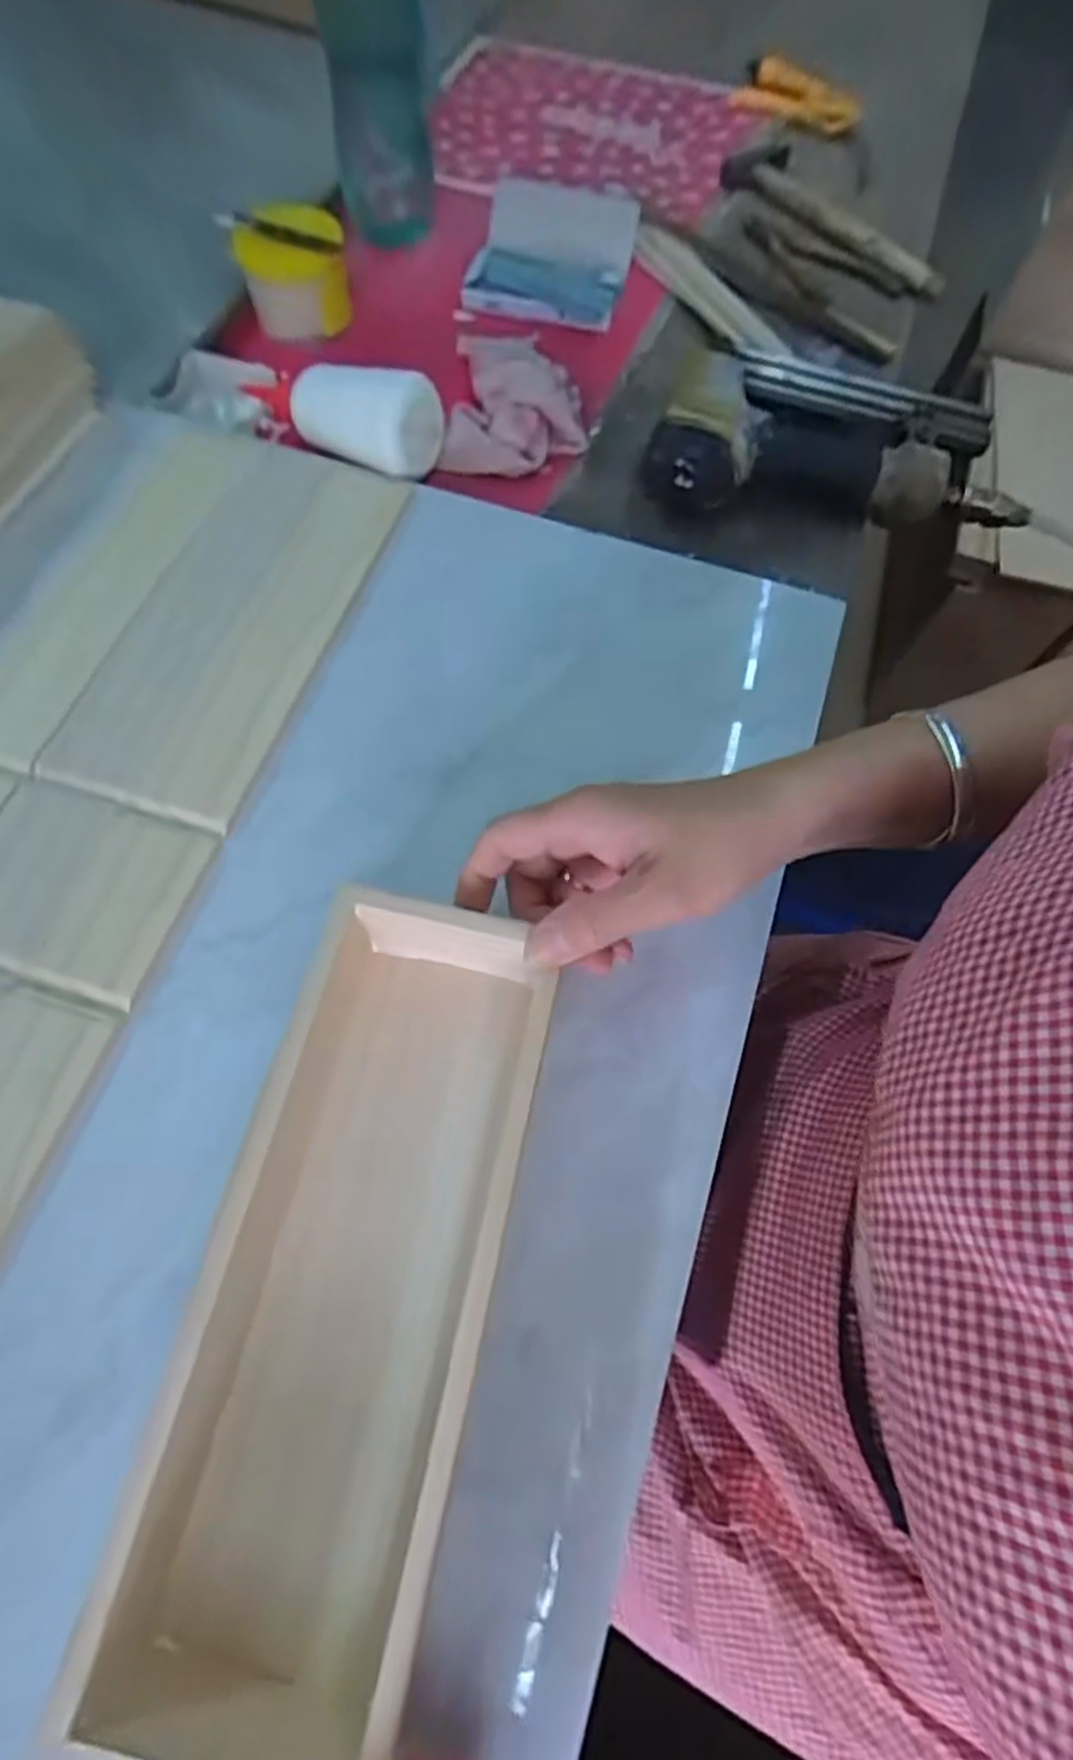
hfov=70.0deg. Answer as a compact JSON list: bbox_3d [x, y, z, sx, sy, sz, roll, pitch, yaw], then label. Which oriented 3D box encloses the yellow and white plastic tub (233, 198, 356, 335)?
[{"bbox_3d":[-0.186,-0.468,0.591,0.082,0.064,0.072,-9,66,-7],"label":"yellow and white plastic tub"}]

